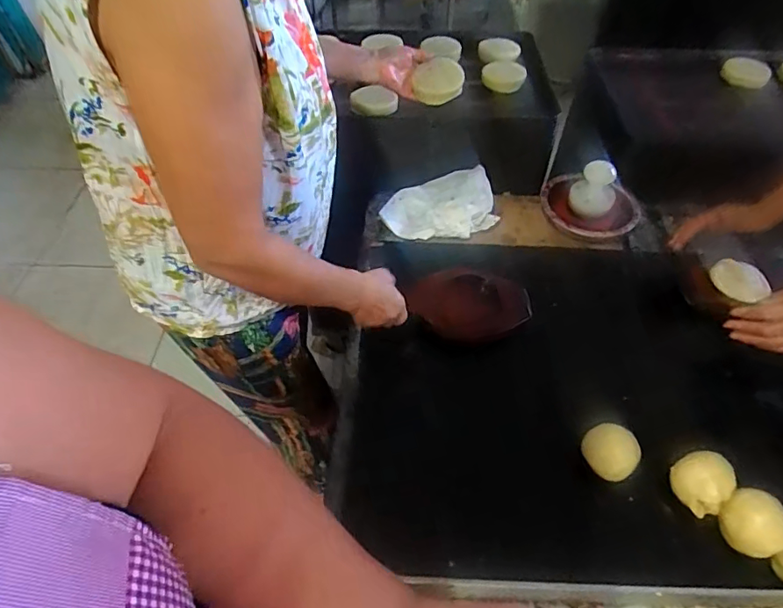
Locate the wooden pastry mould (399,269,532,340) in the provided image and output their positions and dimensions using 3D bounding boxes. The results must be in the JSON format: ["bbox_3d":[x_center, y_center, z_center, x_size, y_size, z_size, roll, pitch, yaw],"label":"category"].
[{"bbox_3d":[0.131,-0.002,0.847,0.203,0.038,0.109,5,53,2],"label":"wooden pastry mould"}]

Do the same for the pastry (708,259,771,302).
[{"bbox_3d":[0.625,-0.045,0.894,0.090,0.015,0.085,-18,56,-15],"label":"pastry"}]

